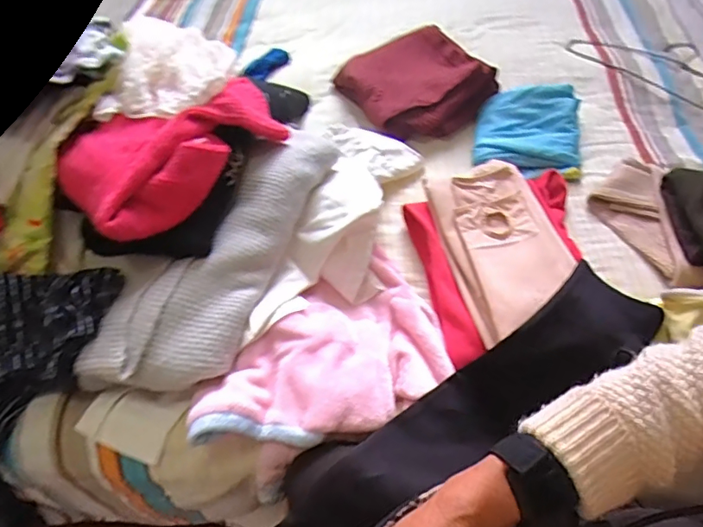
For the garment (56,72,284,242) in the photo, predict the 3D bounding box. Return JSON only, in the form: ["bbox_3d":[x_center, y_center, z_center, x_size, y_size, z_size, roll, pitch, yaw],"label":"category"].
[{"bbox_3d":[-0.221,-0.158,0.649,0.278,0.069,0.183,-38,58,-23],"label":"garment"}]

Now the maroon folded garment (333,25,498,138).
[{"bbox_3d":[0.112,-0.320,0.896,0.212,0.077,0.223,-24,54,-14],"label":"maroon folded garment"}]

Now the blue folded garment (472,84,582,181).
[{"bbox_3d":[0.277,-0.214,0.802,0.158,0.069,0.151,10,53,12],"label":"blue folded garment"}]

